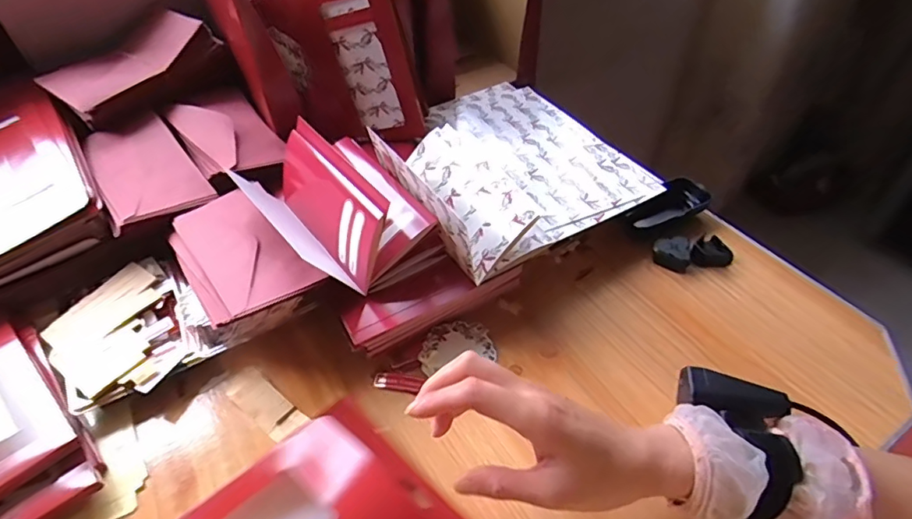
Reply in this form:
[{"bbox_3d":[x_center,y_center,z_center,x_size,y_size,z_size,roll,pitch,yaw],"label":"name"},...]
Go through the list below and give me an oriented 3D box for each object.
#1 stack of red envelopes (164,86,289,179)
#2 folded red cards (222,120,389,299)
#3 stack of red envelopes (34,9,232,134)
[{"bbox_3d":[-0.267,-0.148,0.612,0.099,0.030,0.189,-30,52,-24],"label":"stack of red envelopes"},{"bbox_3d":[-0.141,-0.052,0.493,0.080,0.087,0.196,-29,52,-23],"label":"folded red cards"},{"bbox_3d":[-0.390,-0.233,0.632,0.101,0.069,0.183,30,54,27],"label":"stack of red envelopes"}]

